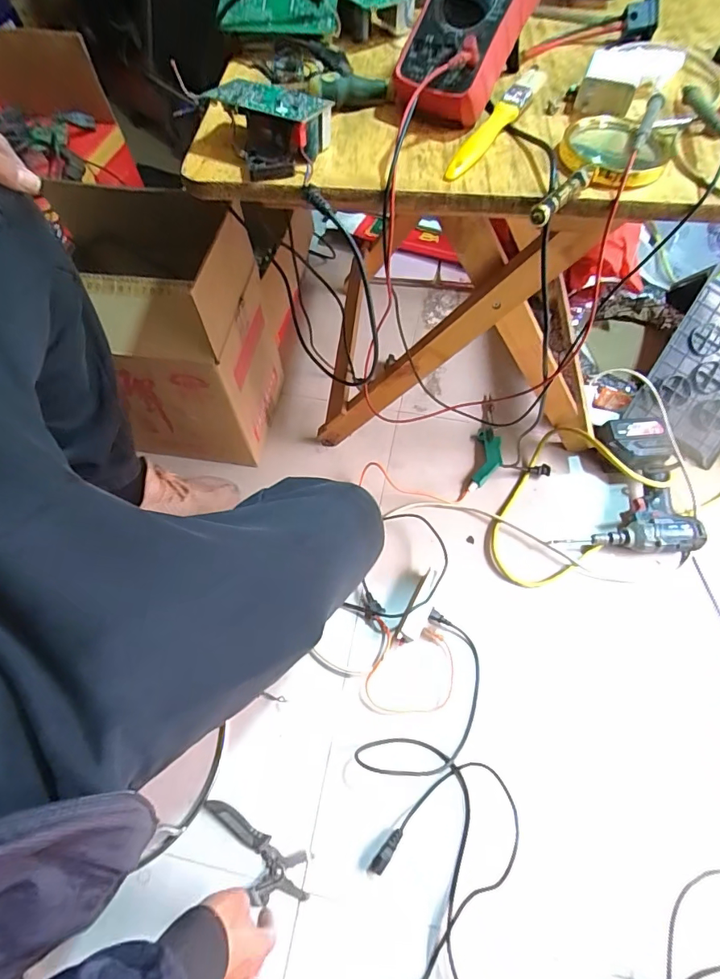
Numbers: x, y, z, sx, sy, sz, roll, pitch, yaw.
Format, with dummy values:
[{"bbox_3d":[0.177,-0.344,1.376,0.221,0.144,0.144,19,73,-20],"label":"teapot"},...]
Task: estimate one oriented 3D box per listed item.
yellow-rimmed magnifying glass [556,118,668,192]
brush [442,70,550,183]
[{"bbox_3d":[0.221,-0.296,0.405,0.085,0.020,0.085,17,64,8],"label":"yellow-rimmed magnifying glass"},{"bbox_3d":[0.124,-0.340,0.425,0.021,0.022,0.175,31,67,15],"label":"brush"}]

